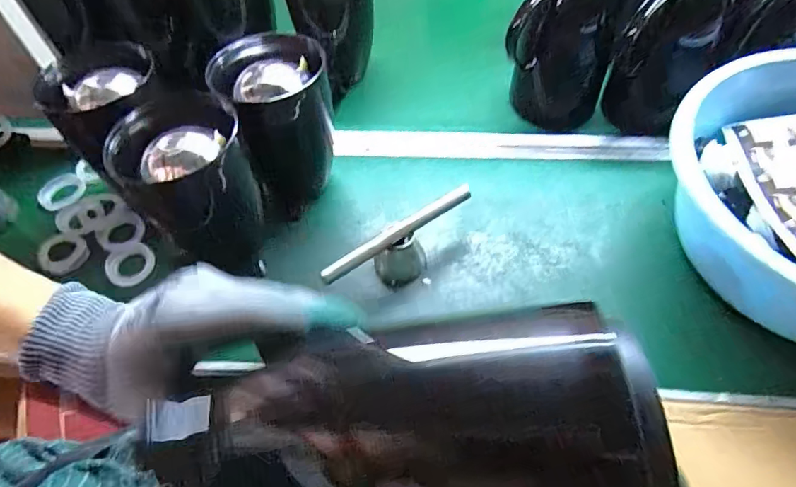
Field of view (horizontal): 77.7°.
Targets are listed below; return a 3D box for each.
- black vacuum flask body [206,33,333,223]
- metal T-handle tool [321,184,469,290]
[{"bbox_3d":[-0.140,-0.139,0.618,0.126,0.189,0.123,-15,53,-6],"label":"black vacuum flask body"},{"bbox_3d":[0.013,0.014,0.570,0.195,0.065,0.053,-29,56,-16],"label":"metal T-handle tool"}]

